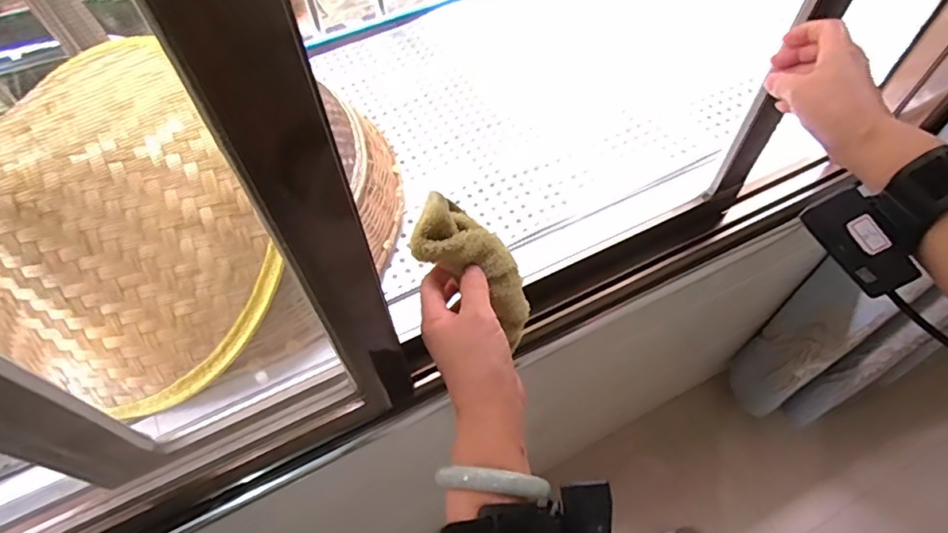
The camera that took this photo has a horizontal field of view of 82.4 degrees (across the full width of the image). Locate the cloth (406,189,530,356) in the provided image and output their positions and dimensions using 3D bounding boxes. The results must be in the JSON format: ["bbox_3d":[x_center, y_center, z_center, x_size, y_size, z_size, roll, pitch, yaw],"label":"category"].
[{"bbox_3d":[0.008,0.004,0.421,0.036,0.149,0.052,-6,50,40],"label":"cloth"}]

